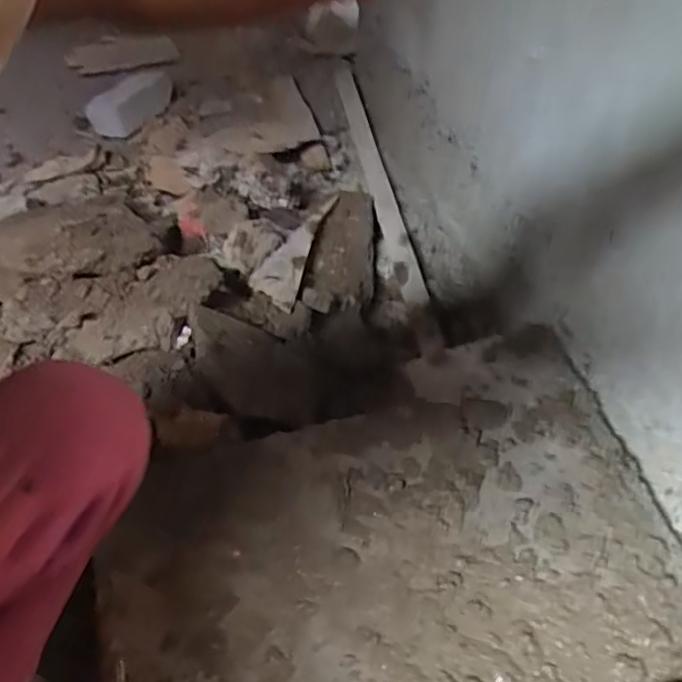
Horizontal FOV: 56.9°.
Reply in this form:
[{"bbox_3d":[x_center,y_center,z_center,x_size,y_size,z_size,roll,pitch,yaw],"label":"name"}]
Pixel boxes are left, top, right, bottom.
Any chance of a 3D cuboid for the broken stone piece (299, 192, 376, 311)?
[{"bbox_3d":[0.003,-0.172,1.178,0.116,0.038,0.370,5,45,4],"label":"broken stone piece"}]

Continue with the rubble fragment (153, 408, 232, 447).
[{"bbox_3d":[-0.179,0.103,0.744,0.078,0.017,0.052,0,44,-2],"label":"rubble fragment"}]

